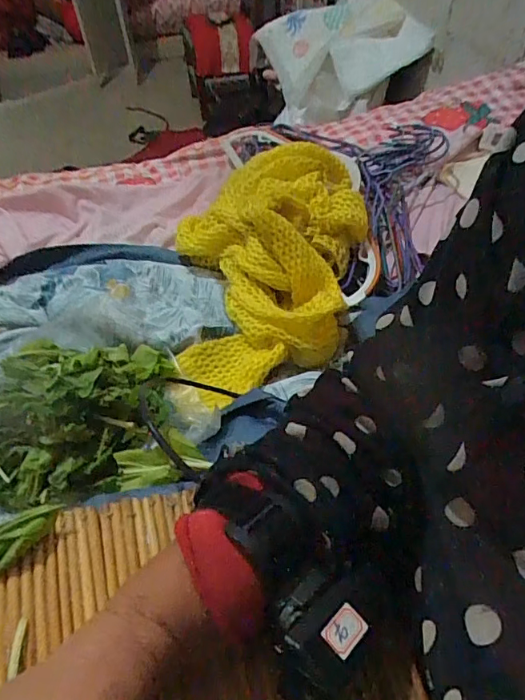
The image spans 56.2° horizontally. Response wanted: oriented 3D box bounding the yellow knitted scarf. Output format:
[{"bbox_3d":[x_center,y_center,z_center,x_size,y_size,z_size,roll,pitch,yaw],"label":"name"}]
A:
[{"bbox_3d":[0.017,-0.110,0.556,0.227,0.087,0.344,-6,48,-2],"label":"yellow knitted scarf"}]

